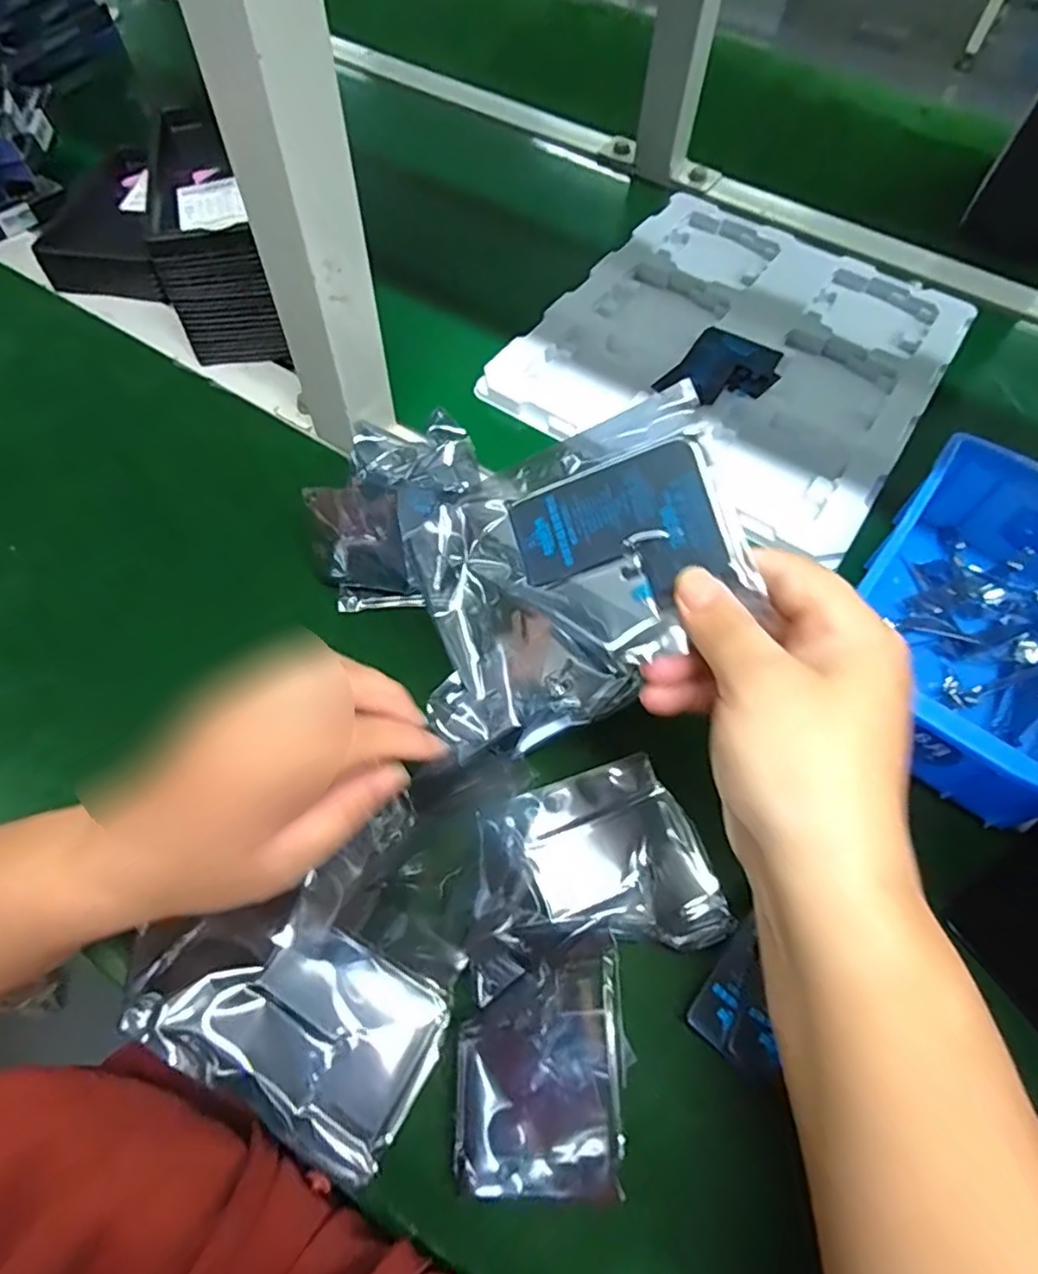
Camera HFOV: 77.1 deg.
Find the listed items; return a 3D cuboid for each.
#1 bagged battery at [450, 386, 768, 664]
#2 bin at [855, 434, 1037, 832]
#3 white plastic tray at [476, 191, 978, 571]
[{"bbox_3d":[0.031,-0.035,0.250,0.098,0.006,0.089,-19,84,19],"label":"bagged battery"},{"bbox_3d":[0.256,-0.010,0.354,0.134,0.058,0.199,34,65,16],"label":"bin"},{"bbox_3d":[0.170,-0.222,0.498,0.272,0.013,0.308,32,64,15],"label":"white plastic tray"}]

